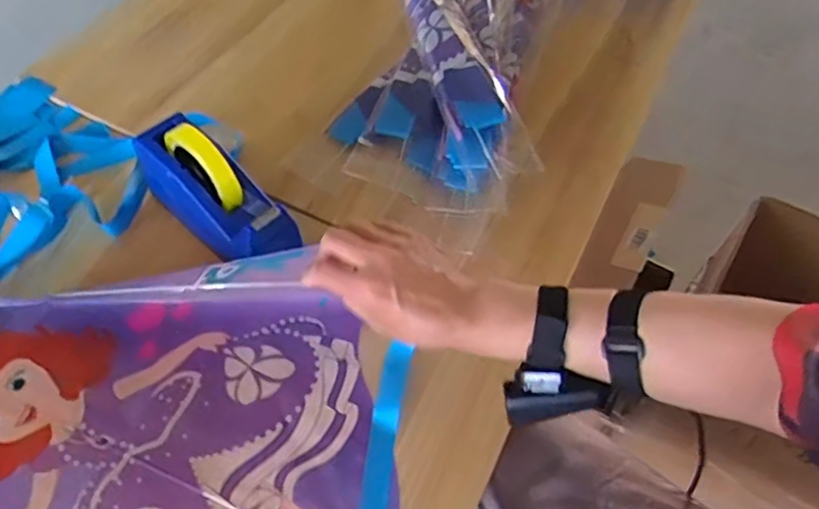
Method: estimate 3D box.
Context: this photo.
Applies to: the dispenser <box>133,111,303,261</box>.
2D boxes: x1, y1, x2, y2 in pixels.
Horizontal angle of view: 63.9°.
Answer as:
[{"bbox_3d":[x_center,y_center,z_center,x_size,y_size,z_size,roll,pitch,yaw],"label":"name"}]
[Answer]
[{"bbox_3d":[-0.207,-0.062,0.712,0.202,0.132,0.077,38,62,21],"label":"dispenser"}]

